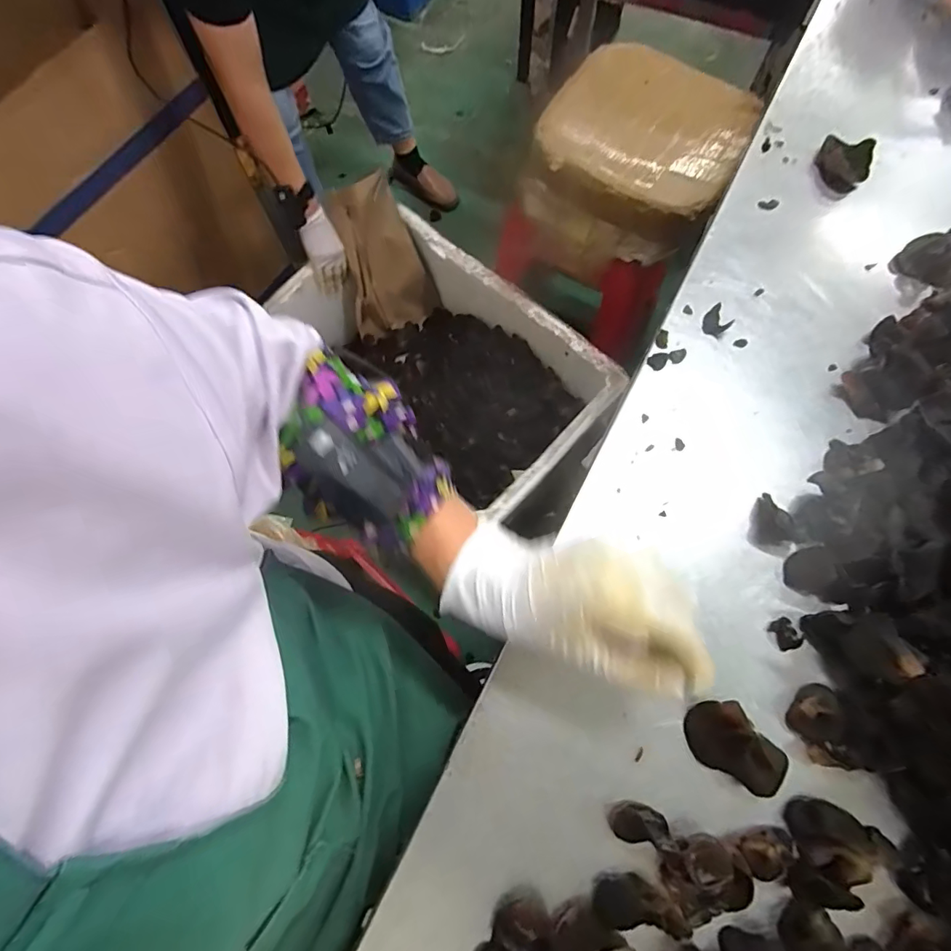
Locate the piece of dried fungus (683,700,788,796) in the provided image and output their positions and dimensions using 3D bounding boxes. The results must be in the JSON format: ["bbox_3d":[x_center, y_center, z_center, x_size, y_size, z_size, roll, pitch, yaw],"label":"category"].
[{"bbox_3d":[0.173,0.181,0.330,0.040,0.019,0.063,-42,75,-12],"label":"piece of dried fungus"}]

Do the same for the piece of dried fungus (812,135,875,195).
[{"bbox_3d":[0.368,-0.310,0.496,0.045,0.021,0.053,11,72,5],"label":"piece of dried fungus"}]

